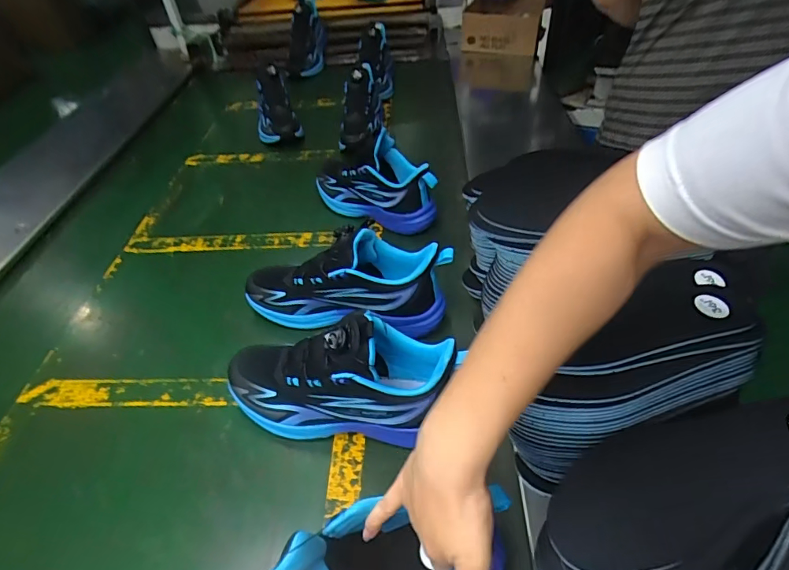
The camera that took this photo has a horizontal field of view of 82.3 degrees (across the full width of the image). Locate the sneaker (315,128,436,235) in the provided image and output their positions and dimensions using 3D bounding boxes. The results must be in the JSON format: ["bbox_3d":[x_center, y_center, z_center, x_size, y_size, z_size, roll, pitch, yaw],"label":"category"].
[{"bbox_3d":[-0.042,-0.176,0.775,0.250,0.130,0.082,28,52,27],"label":"sneaker"}]

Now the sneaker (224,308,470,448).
[{"bbox_3d":[-0.062,0.099,0.487,0.264,0.146,0.088,4,46,10],"label":"sneaker"}]

